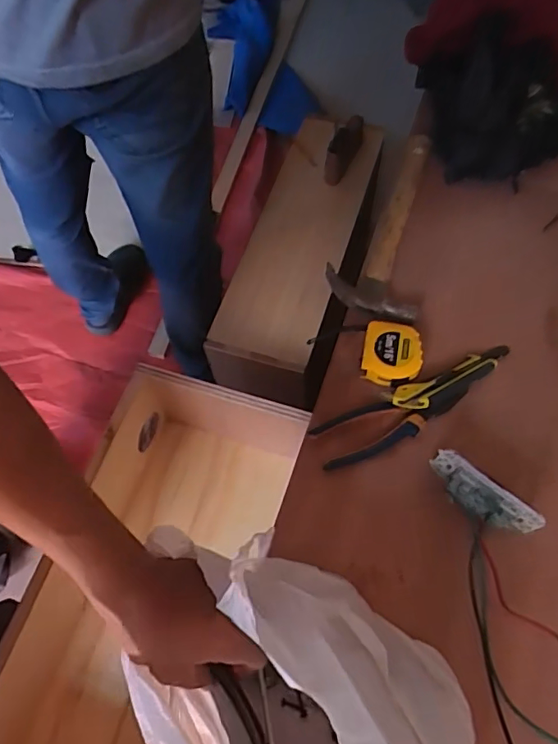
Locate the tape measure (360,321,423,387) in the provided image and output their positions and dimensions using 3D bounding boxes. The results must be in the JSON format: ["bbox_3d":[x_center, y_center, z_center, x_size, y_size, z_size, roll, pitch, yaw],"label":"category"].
[{"bbox_3d":[0.131,-0.019,0.607,0.066,0.037,0.071,11,64,5],"label":"tape measure"}]

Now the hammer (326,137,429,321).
[{"bbox_3d":[0.139,-0.202,0.699,0.111,0.034,0.289,12,64,5],"label":"hammer"}]

